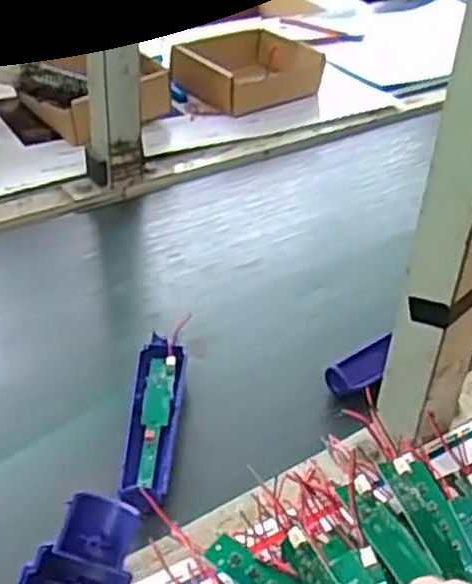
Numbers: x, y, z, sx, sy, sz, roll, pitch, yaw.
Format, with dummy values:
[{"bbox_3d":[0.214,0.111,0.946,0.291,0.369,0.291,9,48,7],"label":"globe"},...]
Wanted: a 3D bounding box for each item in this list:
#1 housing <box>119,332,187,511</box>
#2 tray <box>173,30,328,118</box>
[{"bbox_3d":[-0.058,0.093,0.571,0.038,0.022,0.160,2,36,-3],"label":"housing"},{"bbox_3d":[0.013,-0.309,1.086,0.156,0.061,0.186,31,43,32],"label":"tray"}]

